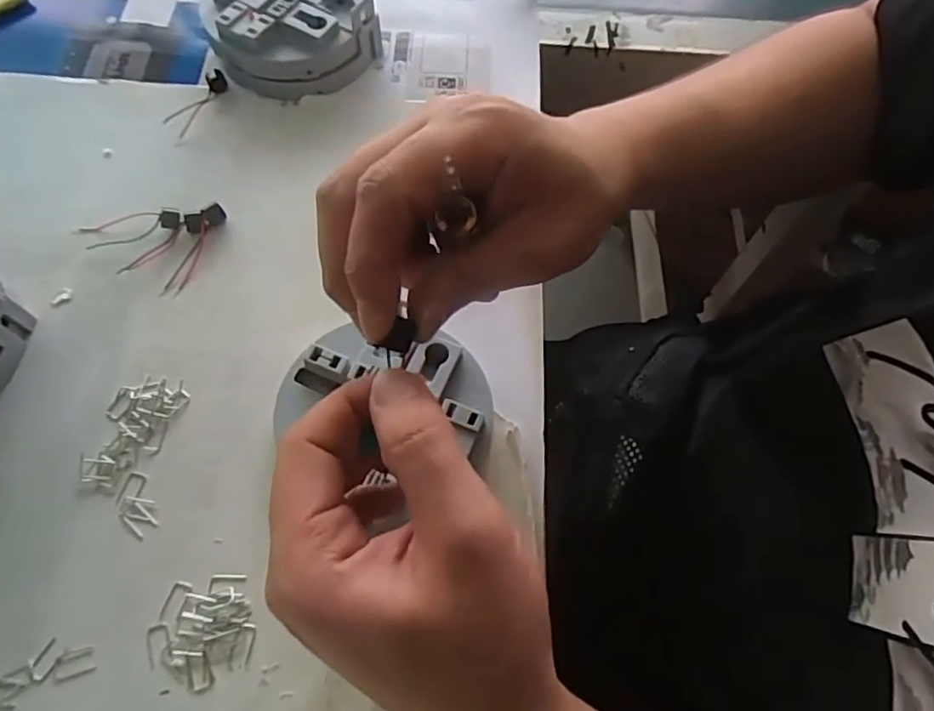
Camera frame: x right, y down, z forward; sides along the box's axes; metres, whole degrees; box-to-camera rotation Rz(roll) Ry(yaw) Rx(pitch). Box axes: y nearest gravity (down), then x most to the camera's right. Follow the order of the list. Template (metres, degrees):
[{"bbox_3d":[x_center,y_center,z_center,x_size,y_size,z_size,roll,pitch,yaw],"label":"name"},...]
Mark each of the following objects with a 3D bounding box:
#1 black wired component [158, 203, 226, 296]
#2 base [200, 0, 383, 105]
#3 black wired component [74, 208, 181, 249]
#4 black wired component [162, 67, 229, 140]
[{"bbox_3d":[-0.152,-0.059,0.342,0.012,0.010,0.059,18,65,6],"label":"black wired component"},{"bbox_3d":[-0.115,-0.214,0.395,0.094,0.041,0.088,1,64,-2],"label":"base"},{"bbox_3d":[-0.190,-0.073,0.342,0.058,0.008,0.020,-9,65,-7],"label":"black wired component"},{"bbox_3d":[-0.169,-0.159,0.383,0.015,0.009,0.051,25,66,9],"label":"black wired component"}]

